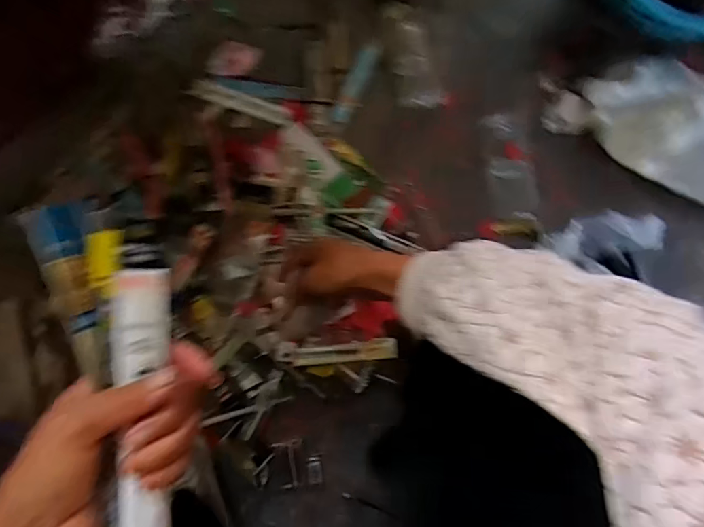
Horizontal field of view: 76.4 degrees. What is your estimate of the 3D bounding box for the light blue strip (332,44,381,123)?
[{"bbox_3d":[0.005,-0.274,0.681,0.028,0.010,0.126,26,86,4],"label":"light blue strip"}]

